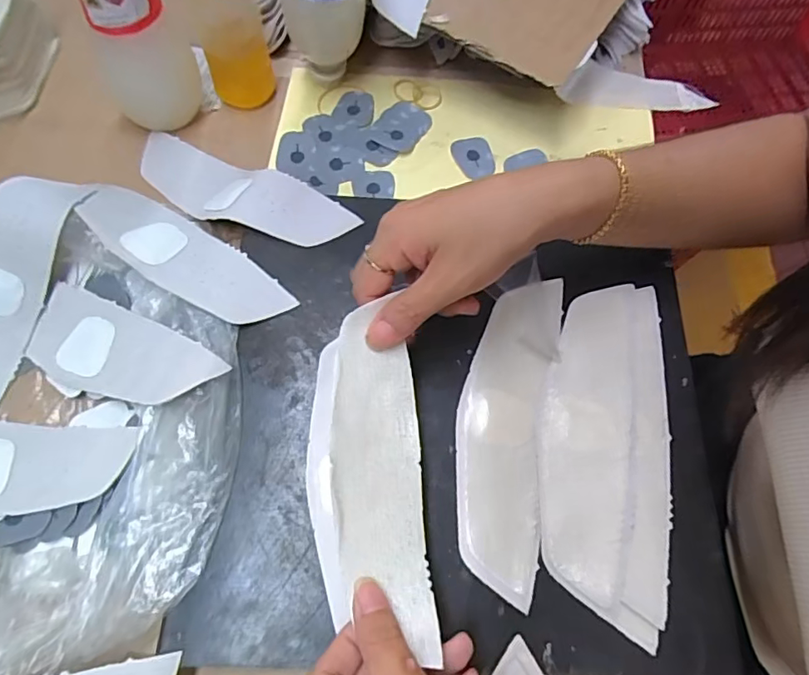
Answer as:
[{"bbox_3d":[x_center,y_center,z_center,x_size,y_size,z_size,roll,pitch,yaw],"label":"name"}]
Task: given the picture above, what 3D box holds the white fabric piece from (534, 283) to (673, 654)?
[{"bbox_3d":[0.121,0.058,0.320,0.078,0.011,0.203,11,67,0],"label":"white fabric piece"}]

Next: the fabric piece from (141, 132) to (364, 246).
[{"bbox_3d":[-0.126,-0.109,0.400,0.186,0.025,0.055,27,68,9],"label":"fabric piece"}]

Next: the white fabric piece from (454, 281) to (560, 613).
[{"bbox_3d":[0.062,0.049,0.327,0.053,0.006,0.193,11,66,3],"label":"white fabric piece"}]

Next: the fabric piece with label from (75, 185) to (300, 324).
[{"bbox_3d":[-0.151,-0.059,0.356,0.157,0.019,0.059,40,70,14],"label":"fabric piece with label"}]

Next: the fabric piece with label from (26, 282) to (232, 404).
[{"bbox_3d":[-0.178,0.009,0.336,0.139,0.019,0.056,15,65,20],"label":"fabric piece with label"}]

